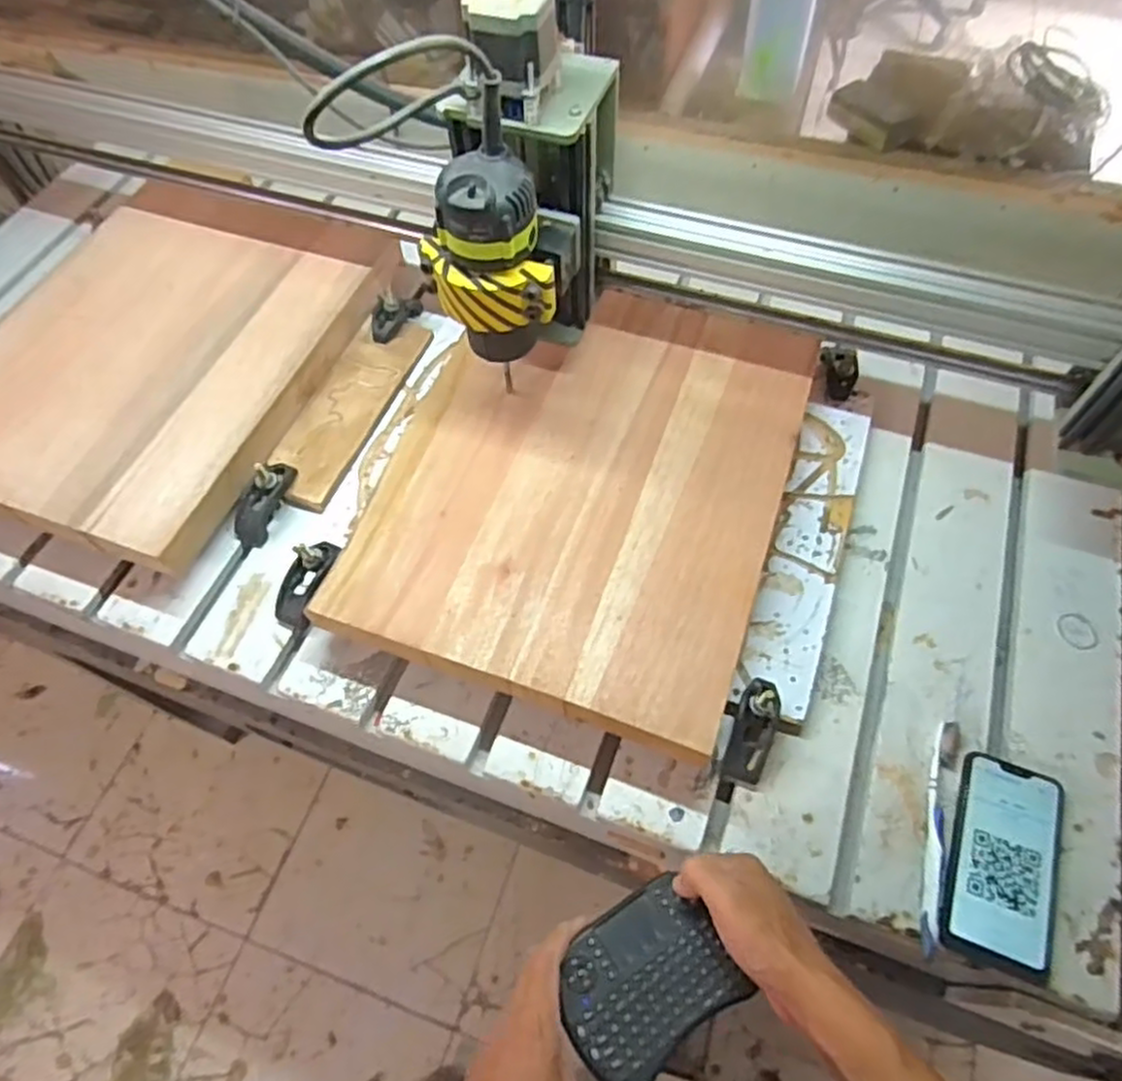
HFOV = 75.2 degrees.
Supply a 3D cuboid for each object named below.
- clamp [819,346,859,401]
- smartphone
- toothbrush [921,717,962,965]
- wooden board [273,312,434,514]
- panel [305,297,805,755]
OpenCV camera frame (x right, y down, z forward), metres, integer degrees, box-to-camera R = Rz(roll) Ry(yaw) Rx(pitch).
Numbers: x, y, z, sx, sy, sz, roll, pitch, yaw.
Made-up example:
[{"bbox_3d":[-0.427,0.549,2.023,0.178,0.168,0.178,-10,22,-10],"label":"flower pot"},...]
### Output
[{"bbox_3d":[0.309,-0.188,0.808,0.035,0.026,0.064,-4,59,-3],"label":"clamp"},{"bbox_3d":[0.354,0.254,0.580,0.083,0.016,0.157,21,61,12],"label":"smartphone"},{"bbox_3d":[0.306,0.237,0.593,0.020,0.015,0.182,17,64,10],"label":"toothbrush"},{"bbox_3d":[-0.238,-0.152,0.817,0.090,0.009,0.261,20,61,11],"label":"wooden board"},{"bbox_3d":[0.027,-0.066,0.709,0.369,0.022,0.452,16,64,10],"label":"panel"}]

